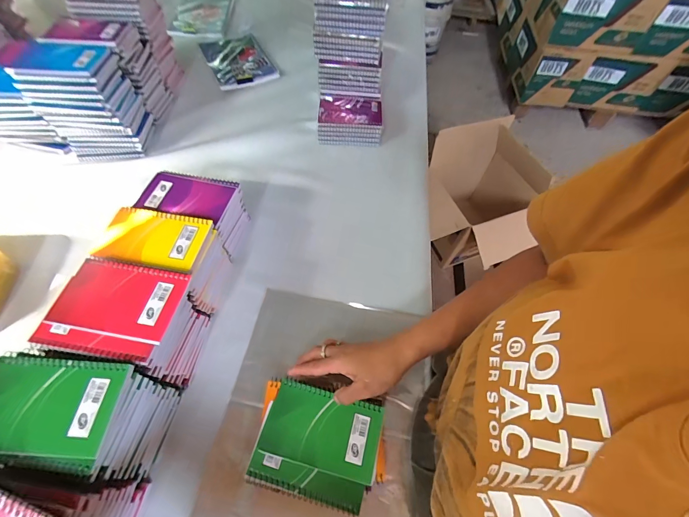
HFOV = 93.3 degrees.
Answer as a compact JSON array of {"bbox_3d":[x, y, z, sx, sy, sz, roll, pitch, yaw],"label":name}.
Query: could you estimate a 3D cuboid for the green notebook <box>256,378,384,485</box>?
[{"bbox_3d":[-0.025,0.199,0.383,0.132,0.006,0.081,15,59,5],"label":"green notebook"}]

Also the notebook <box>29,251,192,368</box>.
[{"bbox_3d":[-0.254,0.052,0.362,0.128,0.013,0.109,10,58,2],"label":"notebook"}]

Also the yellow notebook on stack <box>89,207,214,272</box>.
[{"bbox_3d":[-0.248,-0.028,0.423,0.128,0.006,0.080,10,58,2],"label":"yellow notebook on stack"}]

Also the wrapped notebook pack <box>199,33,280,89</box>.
[{"bbox_3d":[-0.287,-0.535,0.868,0.155,0.021,0.270,-18,57,-19],"label":"wrapped notebook pack"}]

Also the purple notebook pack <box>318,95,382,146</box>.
[{"bbox_3d":[0.011,-0.304,0.712,0.134,0.056,0.111,3,58,-2],"label":"purple notebook pack"}]

